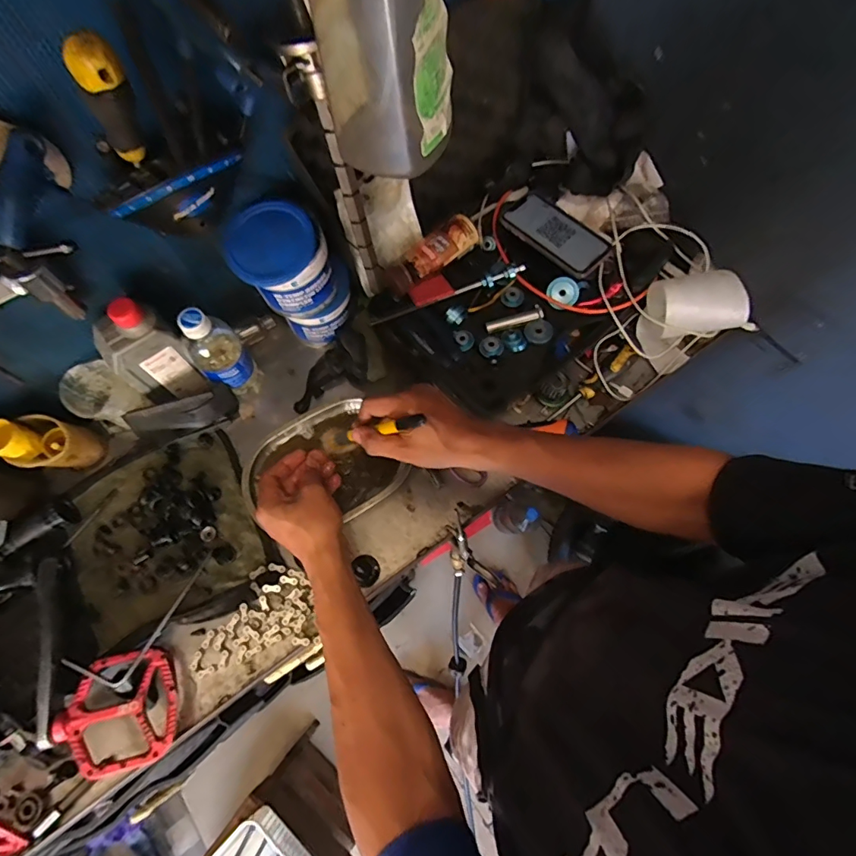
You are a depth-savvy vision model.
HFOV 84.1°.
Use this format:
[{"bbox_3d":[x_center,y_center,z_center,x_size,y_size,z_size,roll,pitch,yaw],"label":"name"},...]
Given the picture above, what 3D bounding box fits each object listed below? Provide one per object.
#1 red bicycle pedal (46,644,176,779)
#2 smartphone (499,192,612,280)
[{"bbox_3d":[-0.336,0.307,0.514,0.111,0.017,0.113,-6,66,-21],"label":"red bicycle pedal"},{"bbox_3d":[0.178,-0.272,0.652,0.081,0.012,0.153,-43,76,-13],"label":"smartphone"}]

